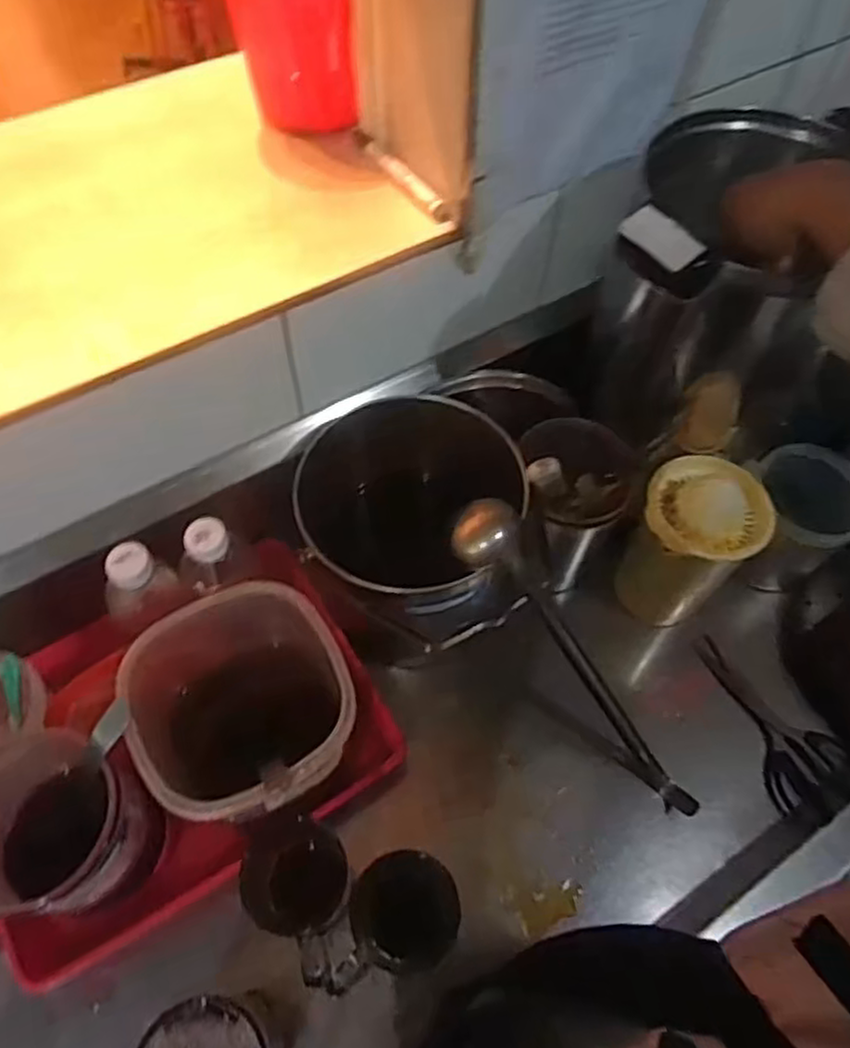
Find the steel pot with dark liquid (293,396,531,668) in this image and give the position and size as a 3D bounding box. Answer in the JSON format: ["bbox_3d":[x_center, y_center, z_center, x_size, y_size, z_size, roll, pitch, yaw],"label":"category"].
[{"bbox_3d":[-0.008,0.007,0.730,0.194,0.192,0.186,0,58,-1],"label":"steel pot with dark liquid"}]

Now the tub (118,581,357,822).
[{"bbox_3d":[-0.147,0.162,0.607,0.167,0.140,0.155,-18,60,-12],"label":"tub"}]

